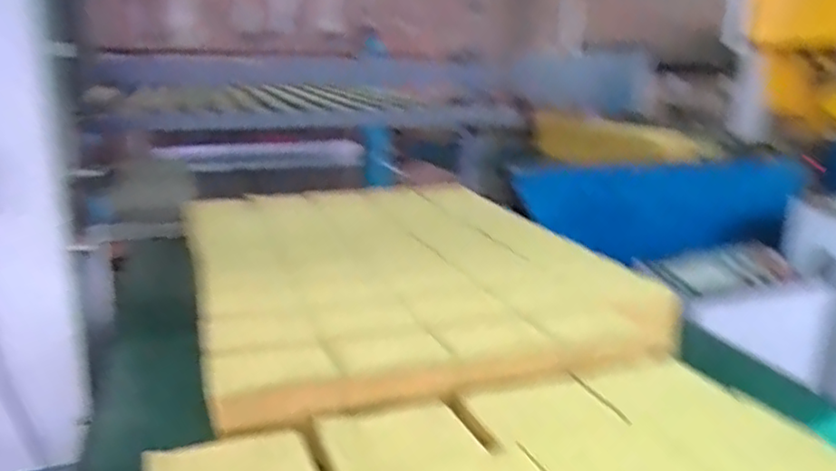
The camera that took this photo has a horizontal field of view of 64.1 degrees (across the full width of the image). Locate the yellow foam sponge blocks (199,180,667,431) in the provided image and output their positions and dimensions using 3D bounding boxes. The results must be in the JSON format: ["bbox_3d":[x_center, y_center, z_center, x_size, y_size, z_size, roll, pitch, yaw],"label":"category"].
[{"bbox_3d":[-0.138,0.059,1.344,0.645,0.109,1.094,-7,17,-24],"label":"yellow foam sponge blocks"}]

